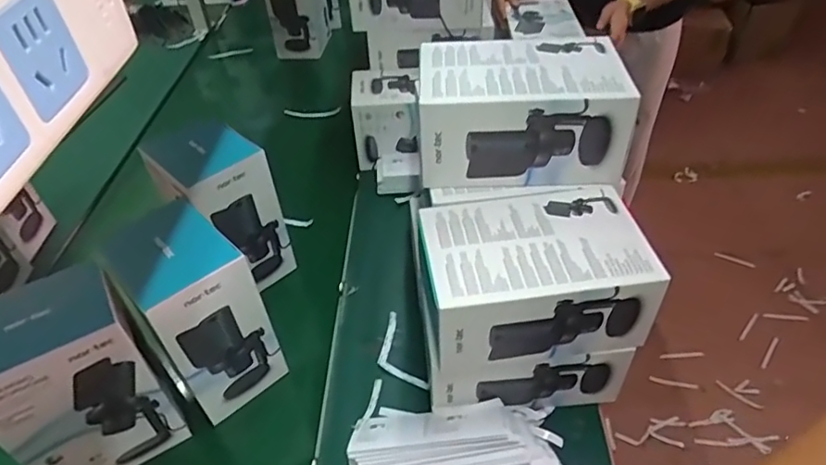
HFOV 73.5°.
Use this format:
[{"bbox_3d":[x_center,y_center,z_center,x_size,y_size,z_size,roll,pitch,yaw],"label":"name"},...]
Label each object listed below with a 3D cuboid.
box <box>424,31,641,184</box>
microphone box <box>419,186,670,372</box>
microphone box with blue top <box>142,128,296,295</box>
[{"bbox_3d":[0.128,-0.138,0.662,0.228,0.128,0.132,2,42,6],"label":"box"},{"bbox_3d":[0.132,0.047,0.625,0.227,0.113,0.152,-6,42,-3],"label":"microphone box"},{"bbox_3d":[-0.285,-0.026,0.828,0.143,0.244,0.116,28,51,30],"label":"microphone box with blue top"}]

